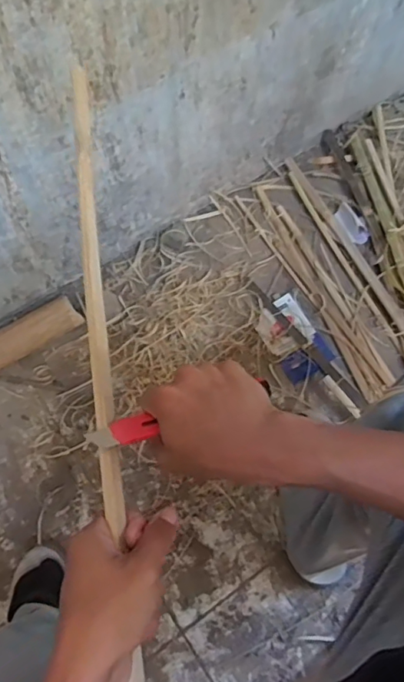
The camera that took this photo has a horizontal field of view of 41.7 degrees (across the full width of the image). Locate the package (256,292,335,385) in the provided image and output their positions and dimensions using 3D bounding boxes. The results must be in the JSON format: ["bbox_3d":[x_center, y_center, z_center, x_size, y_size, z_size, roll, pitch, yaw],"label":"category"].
[{"bbox_3d":[0.161,-0.008,0.939,0.087,0.010,0.153,-27,69,-11],"label":"package"}]

